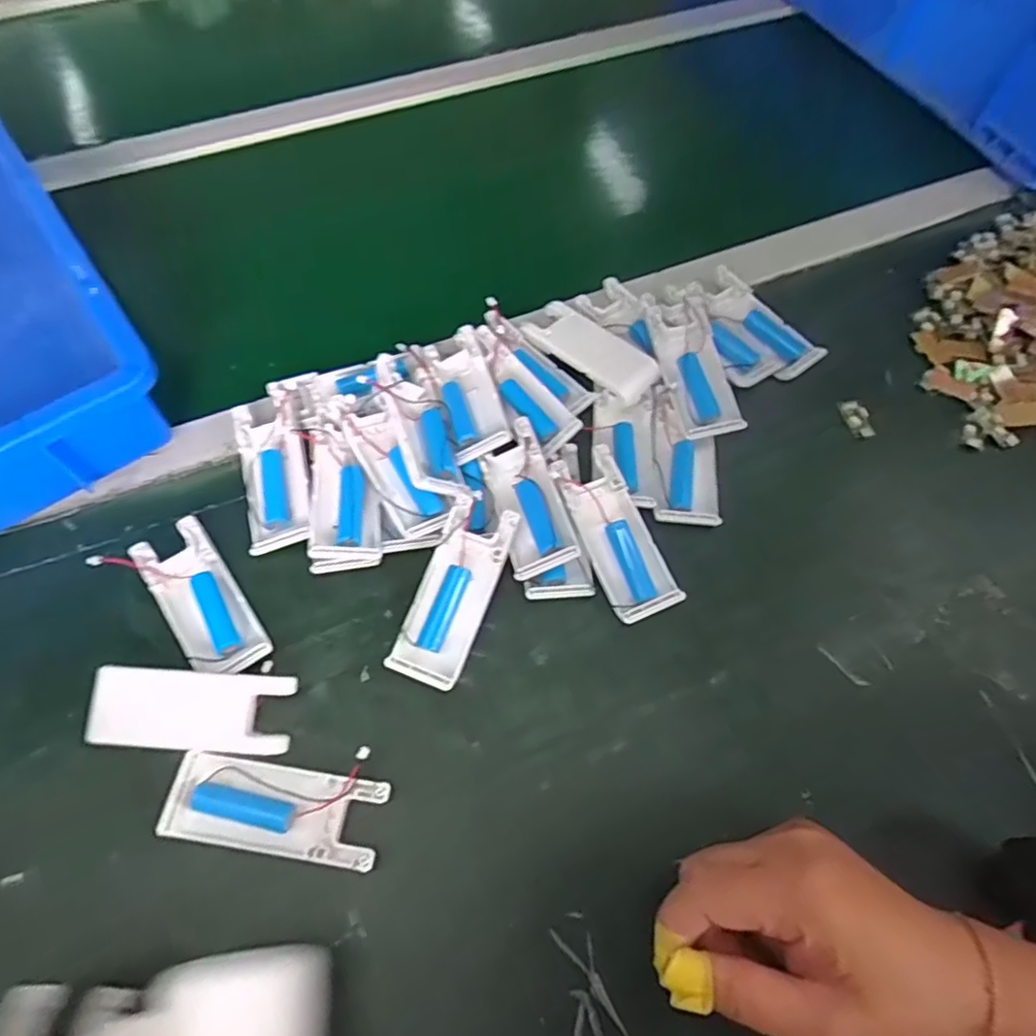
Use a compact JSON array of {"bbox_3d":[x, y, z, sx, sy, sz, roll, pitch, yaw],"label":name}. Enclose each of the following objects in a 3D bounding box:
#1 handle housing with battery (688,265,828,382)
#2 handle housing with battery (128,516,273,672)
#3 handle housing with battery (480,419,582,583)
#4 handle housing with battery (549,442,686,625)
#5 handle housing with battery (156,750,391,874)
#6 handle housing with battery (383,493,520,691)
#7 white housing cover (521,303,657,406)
[{"bbox_3d":[0.177,-0.145,0.466,0.042,0.021,0.102,-36,68,-18],"label":"handle housing with battery"},{"bbox_3d":[-0.183,0.049,0.364,0.041,0.018,0.103,-33,67,-17],"label":"handle housing with battery"},{"bbox_3d":[0.005,-0.013,0.377,0.037,0.018,0.101,-13,63,-7],"label":"handle housing with battery"},{"bbox_3d":[0.058,0.009,0.375,0.041,0.014,0.104,-21,75,-11],"label":"handle housing with battery"},{"bbox_3d":[-0.119,0.143,0.310,0.104,0.011,0.040,8,62,4],"label":"handle housing with battery"},{"bbox_3d":[-0.037,0.040,0.355,0.041,0.012,0.104,19,77,13],"label":"handle housing with battery"},{"bbox_3d":[0.051,-0.121,0.446,0.037,0.015,0.101,-41,69,-19],"label":"white housing cover"}]

